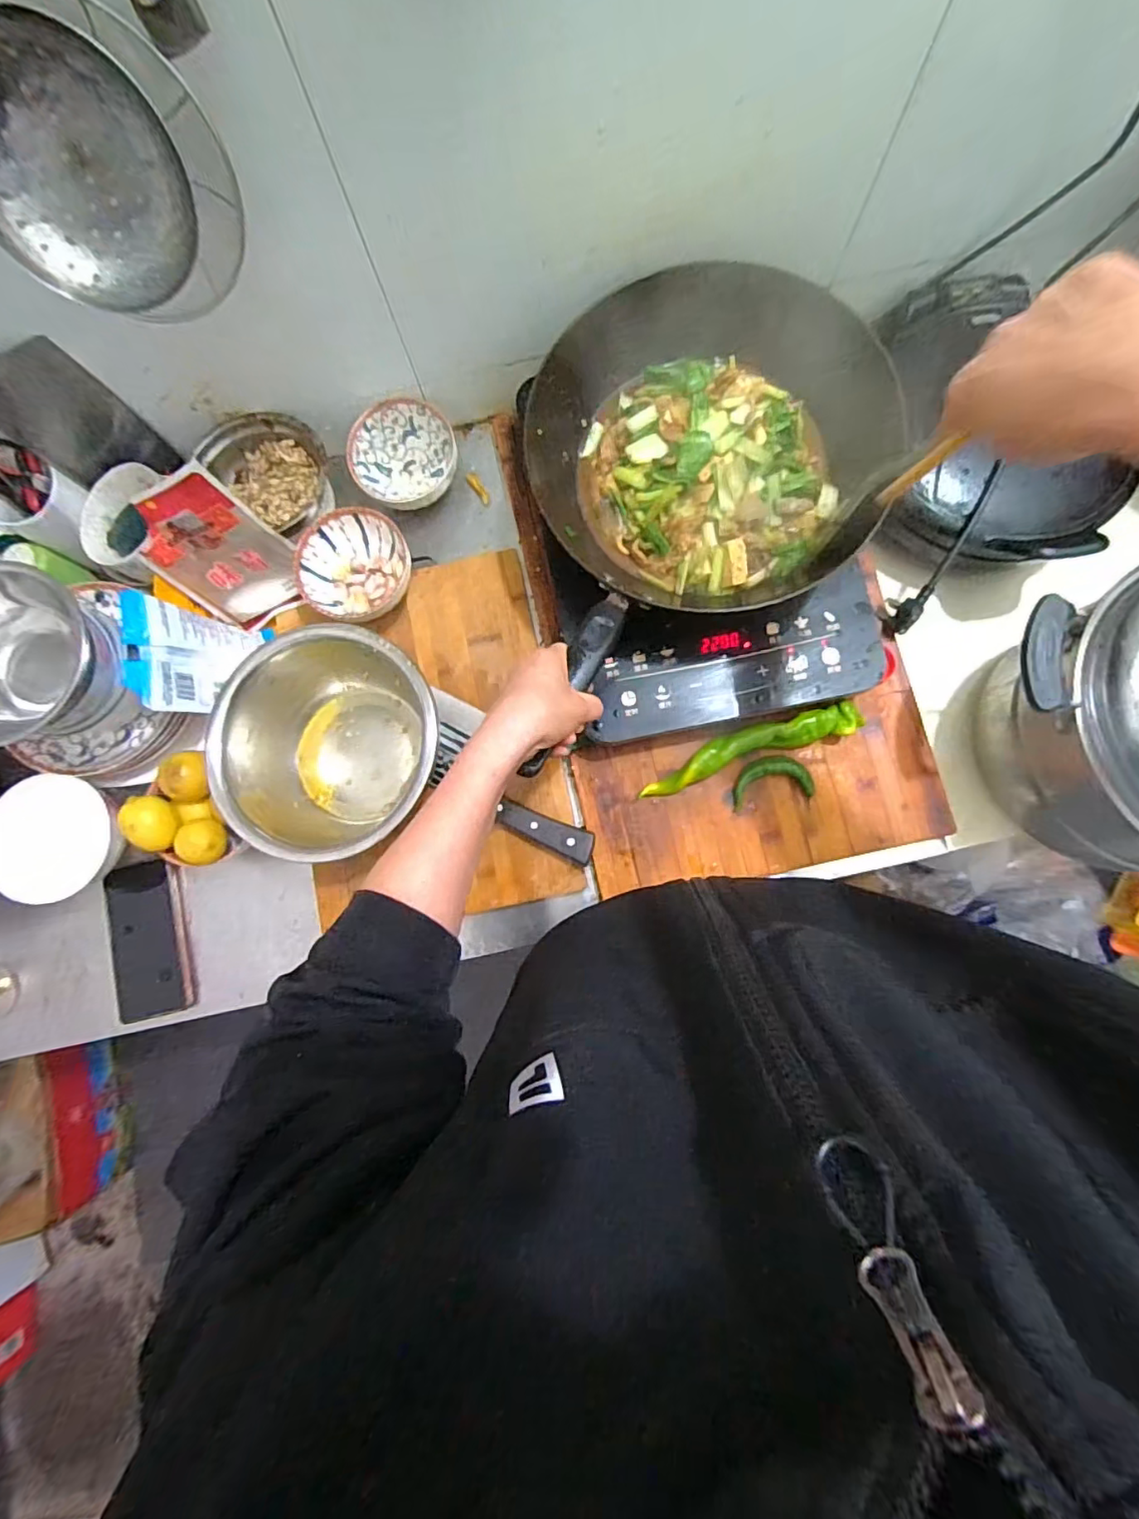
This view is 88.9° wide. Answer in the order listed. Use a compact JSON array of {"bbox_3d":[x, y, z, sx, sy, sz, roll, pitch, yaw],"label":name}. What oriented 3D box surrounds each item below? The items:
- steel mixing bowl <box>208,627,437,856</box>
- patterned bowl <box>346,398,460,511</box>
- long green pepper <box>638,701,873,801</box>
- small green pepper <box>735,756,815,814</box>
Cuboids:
[{"bbox_3d":[-0.230,-0.014,0.573,0.194,0.111,0.206,0,82,2],"label":"steel mixing bowl"},{"bbox_3d":[-0.184,-0.336,0.655,0.112,0.058,0.107,0,82,2],"label":"patterned bowl"},{"bbox_3d":[0.180,-0.011,0.588,0.225,0.034,0.037,-18,82,0],"label":"long green pepper"},{"bbox_3d":[0.207,0.021,0.591,0.082,0.021,0.048,-13,82,1],"label":"small green pepper"}]

